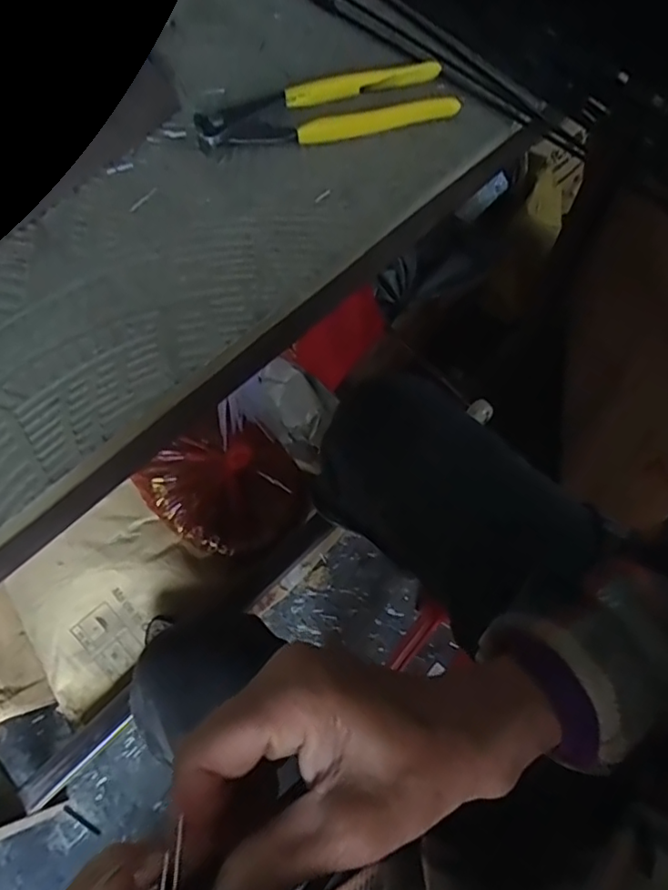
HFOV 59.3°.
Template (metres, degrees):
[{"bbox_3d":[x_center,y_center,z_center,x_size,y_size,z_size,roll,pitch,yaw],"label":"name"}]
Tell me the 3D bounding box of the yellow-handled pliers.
[{"bbox_3d":[-0.006,-0.215,0.376,0.163,0.015,0.042,-14,68,-5],"label":"yellow-handled pliers"}]

